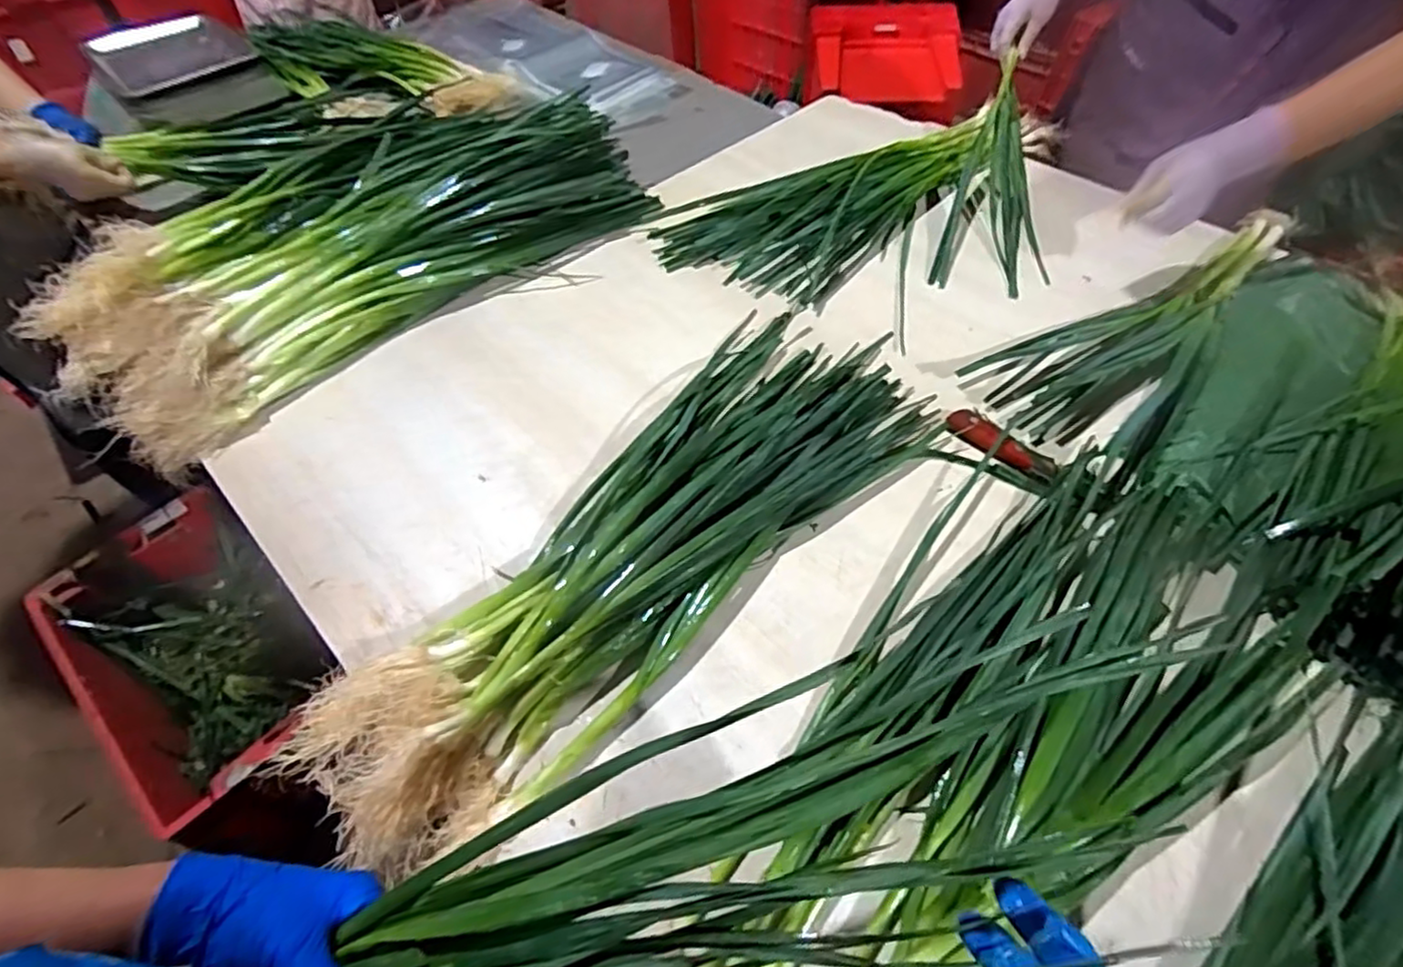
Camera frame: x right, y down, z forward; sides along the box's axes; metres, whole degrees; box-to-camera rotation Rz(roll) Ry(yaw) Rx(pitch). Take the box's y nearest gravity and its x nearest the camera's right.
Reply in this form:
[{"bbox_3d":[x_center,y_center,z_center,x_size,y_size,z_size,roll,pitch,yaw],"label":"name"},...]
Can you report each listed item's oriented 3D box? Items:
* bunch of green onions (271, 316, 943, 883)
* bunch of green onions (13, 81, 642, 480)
[{"bbox_3d":[-0.052,0.040,0.647,0.693,0.055,0.249,-39,60,-24],"label":"bunch of green onions"},{"bbox_3d":[-0.473,-0.341,0.929,0.782,0.109,0.374,-38,60,-23],"label":"bunch of green onions"}]

